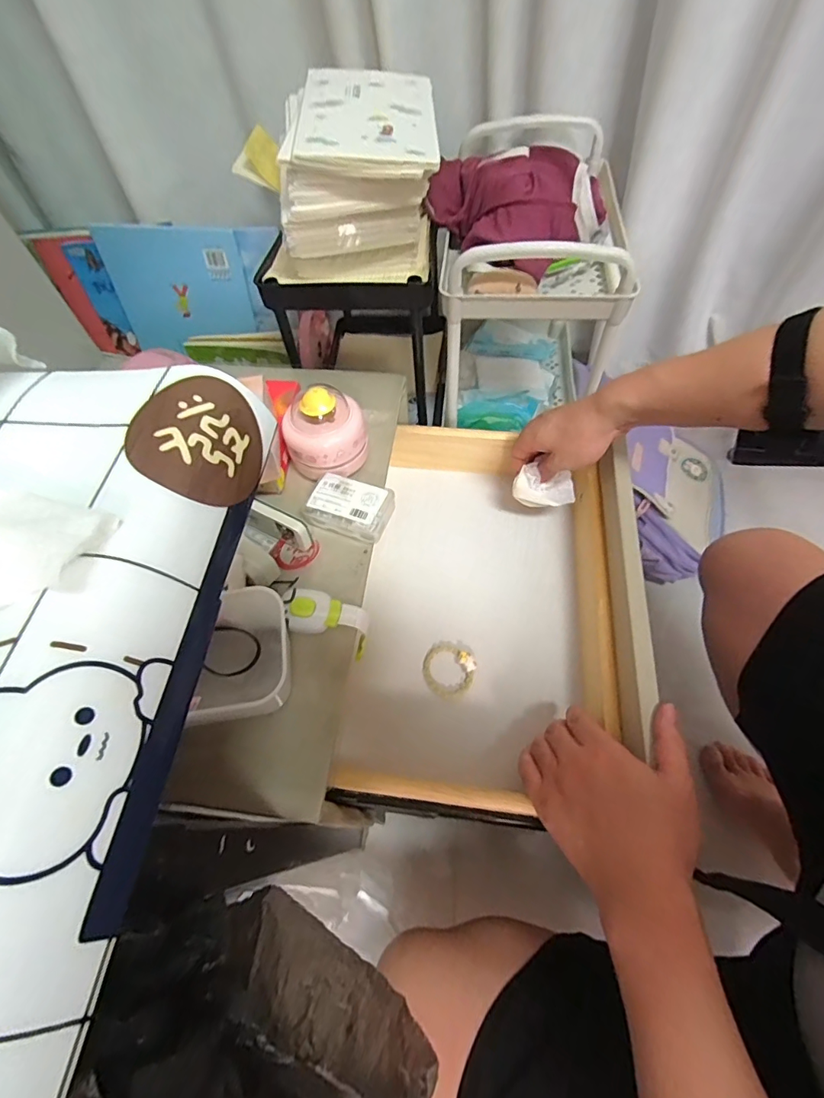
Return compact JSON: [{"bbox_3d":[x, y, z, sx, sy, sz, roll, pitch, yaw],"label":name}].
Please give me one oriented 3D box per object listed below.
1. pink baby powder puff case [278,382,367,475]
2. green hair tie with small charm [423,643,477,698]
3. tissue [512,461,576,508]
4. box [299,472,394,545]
[{"bbox_3d":[-0.087,-0.122,0.478,0.080,0.077,0.078,0,59,3],"label":"pink baby powder puff case"},{"bbox_3d":[0.039,0.132,0.518,0.056,0.012,0.055,-2,59,3],"label":"green hair tie with small charm"},{"bbox_3d":[0.156,-0.072,0.565,0.070,0.041,0.034,10,61,10],"label":"tissue"},{"bbox_3d":[-0.064,-0.042,0.462,0.087,0.027,0.048,16,62,13],"label":"box"}]

